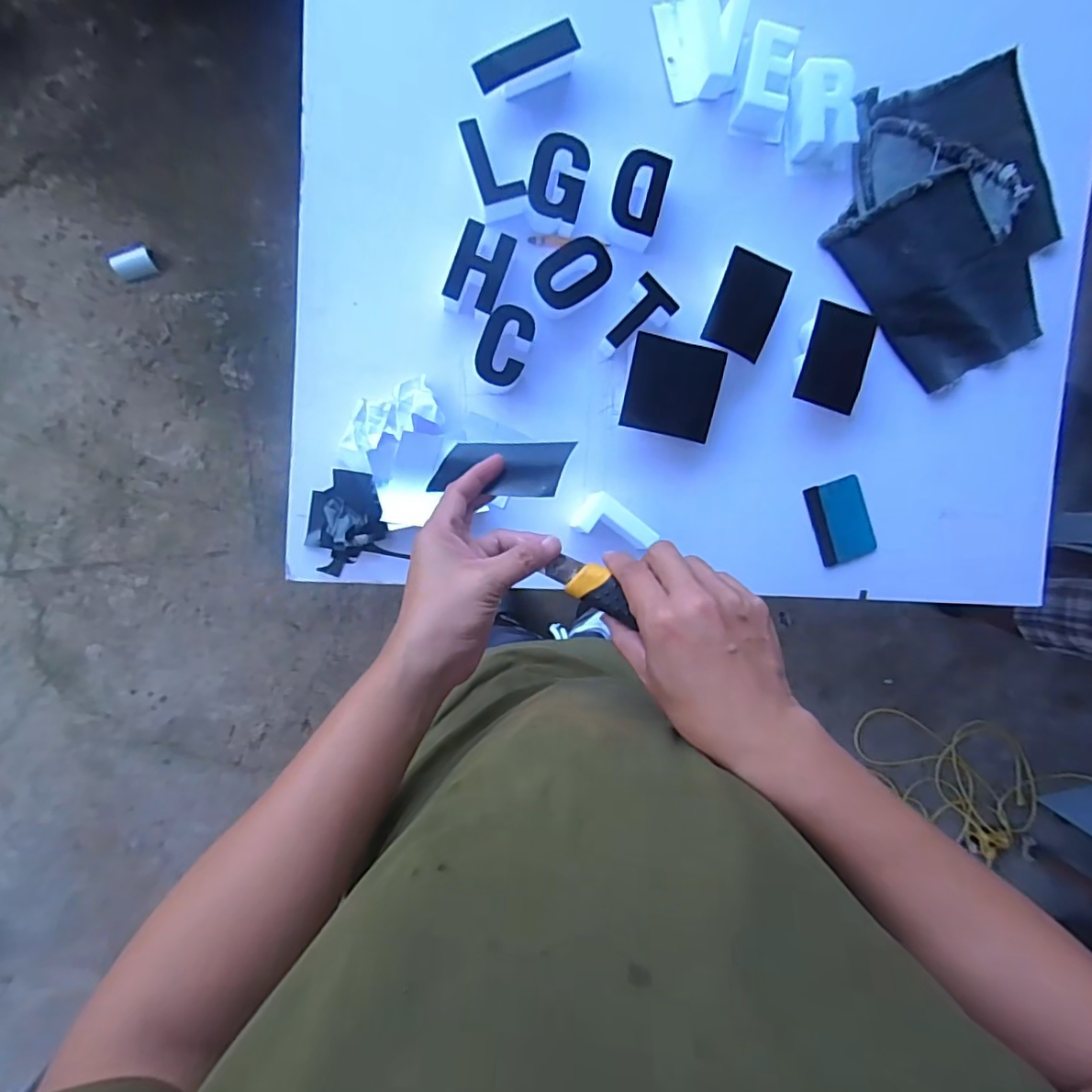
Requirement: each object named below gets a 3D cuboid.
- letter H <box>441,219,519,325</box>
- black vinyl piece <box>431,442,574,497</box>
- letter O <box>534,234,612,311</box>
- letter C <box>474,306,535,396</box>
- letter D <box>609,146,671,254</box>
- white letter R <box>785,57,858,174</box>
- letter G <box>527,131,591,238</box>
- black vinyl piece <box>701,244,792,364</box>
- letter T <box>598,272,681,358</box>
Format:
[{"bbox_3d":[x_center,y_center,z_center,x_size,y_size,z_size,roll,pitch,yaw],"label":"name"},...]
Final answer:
[{"bbox_3d":[-0.070,-0.286,0.613,0.055,0.044,0.084,23,92,-9],"label":"letter H"},{"bbox_3d":[-0.034,-0.063,0.459,0.012,0.116,0.060,57,46,-43],"label":"black vinyl piece"},{"bbox_3d":[0.029,-0.290,0.627,0.089,0.038,0.058,-32,98,-2],"label":"letter O"},{"bbox_3d":[-0.045,-0.210,0.626,0.054,0.039,0.087,16,94,-8],"label":"letter C"},{"bbox_3d":[0.097,-0.372,0.627,0.055,0.040,0.087,11,94,-7],"label":"letter D"},{"bbox_3d":[0.308,-0.478,0.650,0.074,0.042,0.102,-7,96,-6],"label":"white letter R"},{"bbox_3d":[0.011,-0.381,0.619,0.058,0.037,0.088,11,94,-7],"label":"letter G"},{"bbox_3d":[0.222,-0.263,0.640,0.070,0.010,0.099,19,101,-6],"label":"black vinyl piece"},{"bbox_3d":[0.098,-0.245,0.638,0.052,0.040,0.087,40,90,-8],"label":"letter T"}]

